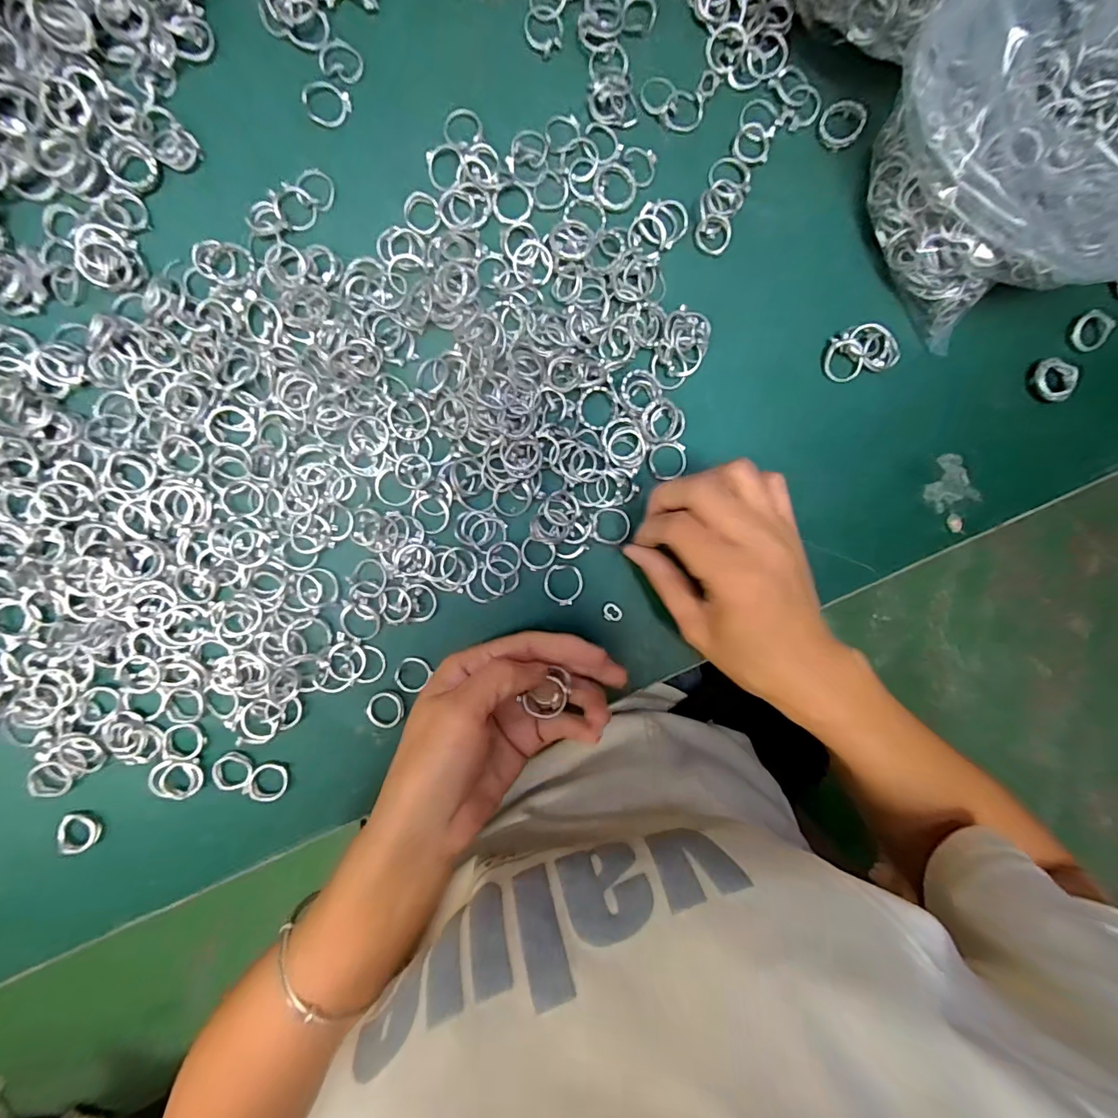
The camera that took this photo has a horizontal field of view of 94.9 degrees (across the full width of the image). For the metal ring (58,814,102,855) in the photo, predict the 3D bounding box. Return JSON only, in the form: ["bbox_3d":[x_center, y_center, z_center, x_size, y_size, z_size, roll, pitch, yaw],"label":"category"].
[{"bbox_3d":[-0.262,0.150,0.279,0.019,0.007,0.019,0,93,-4],"label":"metal ring"}]

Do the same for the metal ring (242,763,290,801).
[{"bbox_3d":[-0.163,0.125,0.286,0.020,0.006,0.019,0,93,-4],"label":"metal ring"}]

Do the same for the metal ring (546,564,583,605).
[{"bbox_3d":[0.003,0.014,0.291,0.023,0.004,0.021,0,93,-4],"label":"metal ring"}]

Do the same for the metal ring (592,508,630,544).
[{"bbox_3d":[0.030,-0.018,0.290,0.021,0.004,0.021,0,93,-4],"label":"metal ring"}]

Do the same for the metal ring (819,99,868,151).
[{"bbox_3d":[0.160,-0.245,0.287,0.023,0.004,0.027,7,93,-5],"label":"metal ring"}]

